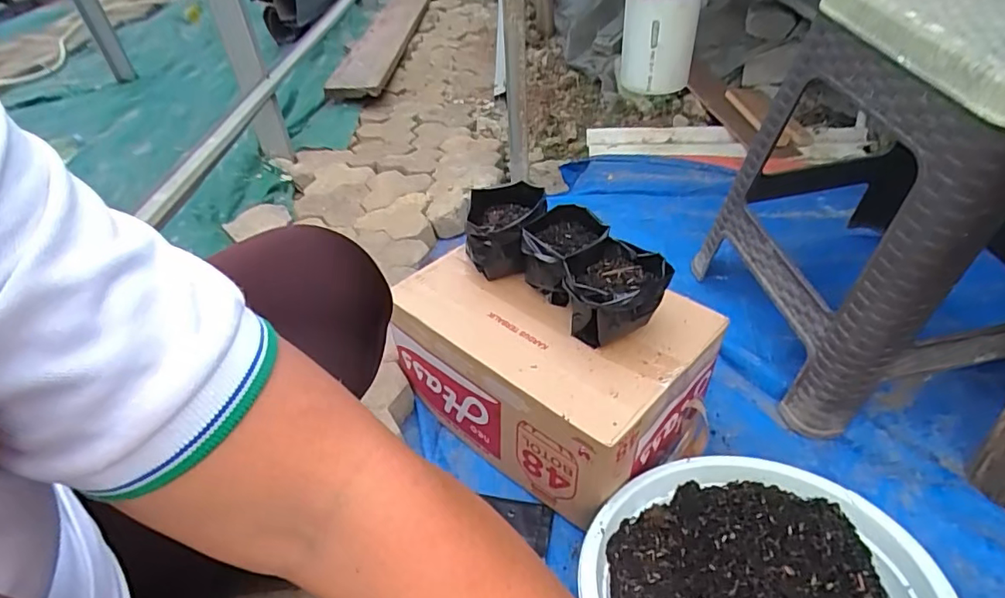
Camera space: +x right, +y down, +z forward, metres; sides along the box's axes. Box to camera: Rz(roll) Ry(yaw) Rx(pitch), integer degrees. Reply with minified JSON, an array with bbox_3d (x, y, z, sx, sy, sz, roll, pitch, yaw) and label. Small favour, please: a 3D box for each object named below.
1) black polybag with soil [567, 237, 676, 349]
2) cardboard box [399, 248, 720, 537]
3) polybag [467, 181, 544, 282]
[{"bbox_3d":[0.131,-0.006,0.638,0.110,0.086,0.095,-9,41,-2],"label":"black polybag with soil"},{"bbox_3d":[0.056,0.084,0.721,0.371,0.173,0.236,25,50,31],"label":"cardboard box"},{"bbox_3d":[0.005,-0.095,0.745,0.104,0.085,0.121,0,42,8],"label":"polybag"}]

